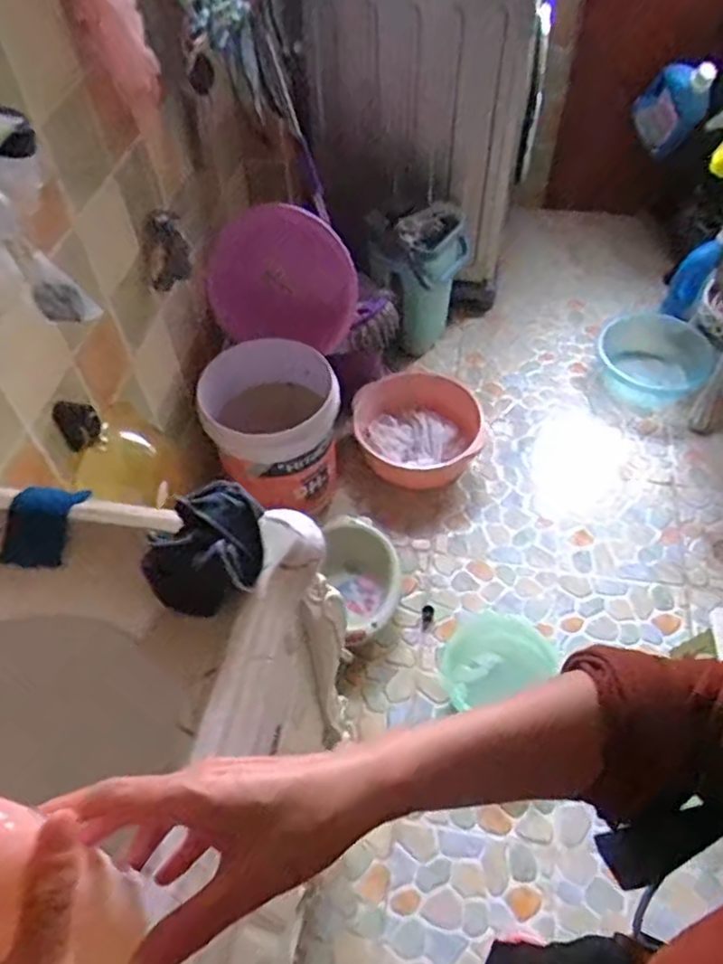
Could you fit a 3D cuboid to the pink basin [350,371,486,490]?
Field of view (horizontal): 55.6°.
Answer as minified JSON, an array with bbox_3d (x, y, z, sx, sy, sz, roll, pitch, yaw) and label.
[{"bbox_3d":[0.157,-0.127,1.754,0.368,0.145,0.287,-11,53,-6],"label":"pink basin"}]

